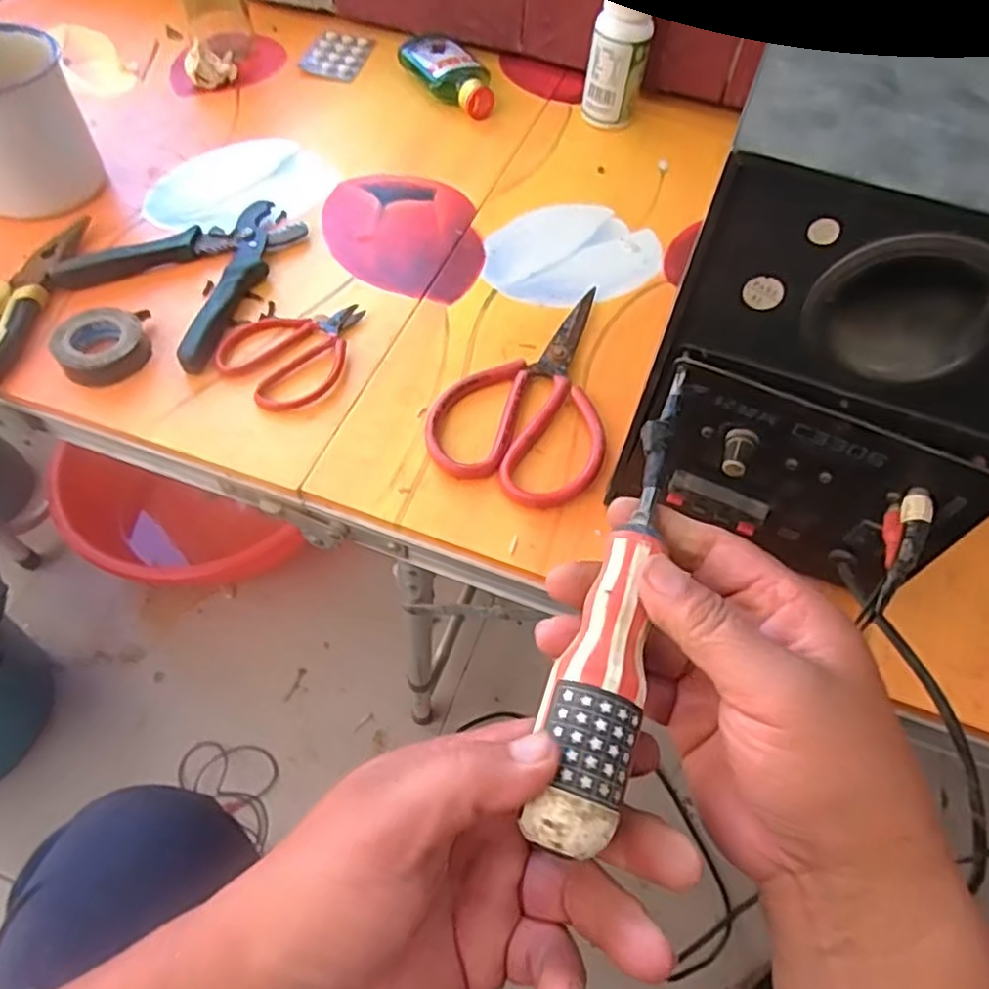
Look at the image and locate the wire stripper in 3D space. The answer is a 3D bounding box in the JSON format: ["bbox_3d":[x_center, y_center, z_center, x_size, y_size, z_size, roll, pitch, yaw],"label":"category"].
[{"bbox_3d":[-0.208,-0.166,0.500,0.137,0.015,0.150,32,62,16],"label":"wire stripper"}]

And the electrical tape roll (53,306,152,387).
[{"bbox_3d":[-0.255,-0.100,0.452,0.054,0.021,0.054,1,58,-2],"label":"electrical tape roll"}]

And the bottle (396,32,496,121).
[{"bbox_3d":[-0.039,-0.393,0.649,0.055,0.030,0.108,-31,64,-20],"label":"bottle"}]

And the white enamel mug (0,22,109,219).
[{"bbox_3d":[-0.378,-0.273,0.518,0.129,0.106,0.089,-35,66,-22],"label":"white enamel mug"}]

